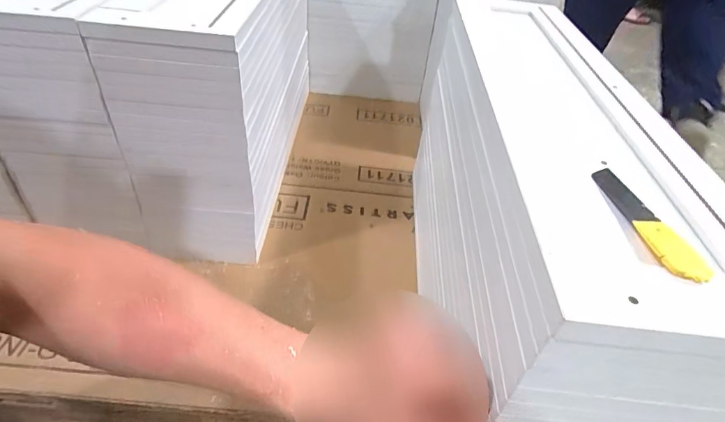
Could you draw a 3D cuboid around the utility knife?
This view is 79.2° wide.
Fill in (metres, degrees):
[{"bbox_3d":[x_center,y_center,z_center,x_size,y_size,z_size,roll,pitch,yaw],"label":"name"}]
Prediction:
[{"bbox_3d":[0.158,0.009,0.241,0.022,0.009,0.077,-2,42,-10],"label":"utility knife"}]

